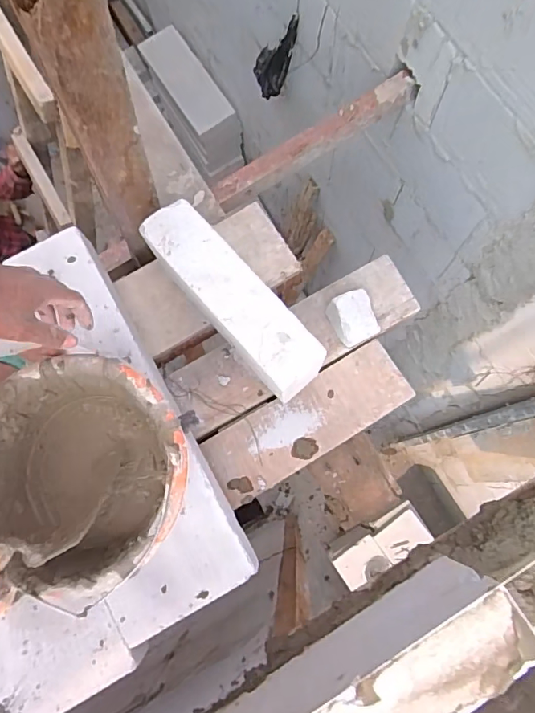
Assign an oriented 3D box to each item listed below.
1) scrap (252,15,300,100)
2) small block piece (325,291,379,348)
[{"bbox_3d":[0.024,-0.878,1.414,0.087,0.266,0.063,-6,75,-24],"label":"scrap"},{"bbox_3d":[0.142,-0.062,0.776,0.066,0.057,0.074,-25,77,-5],"label":"small block piece"}]

